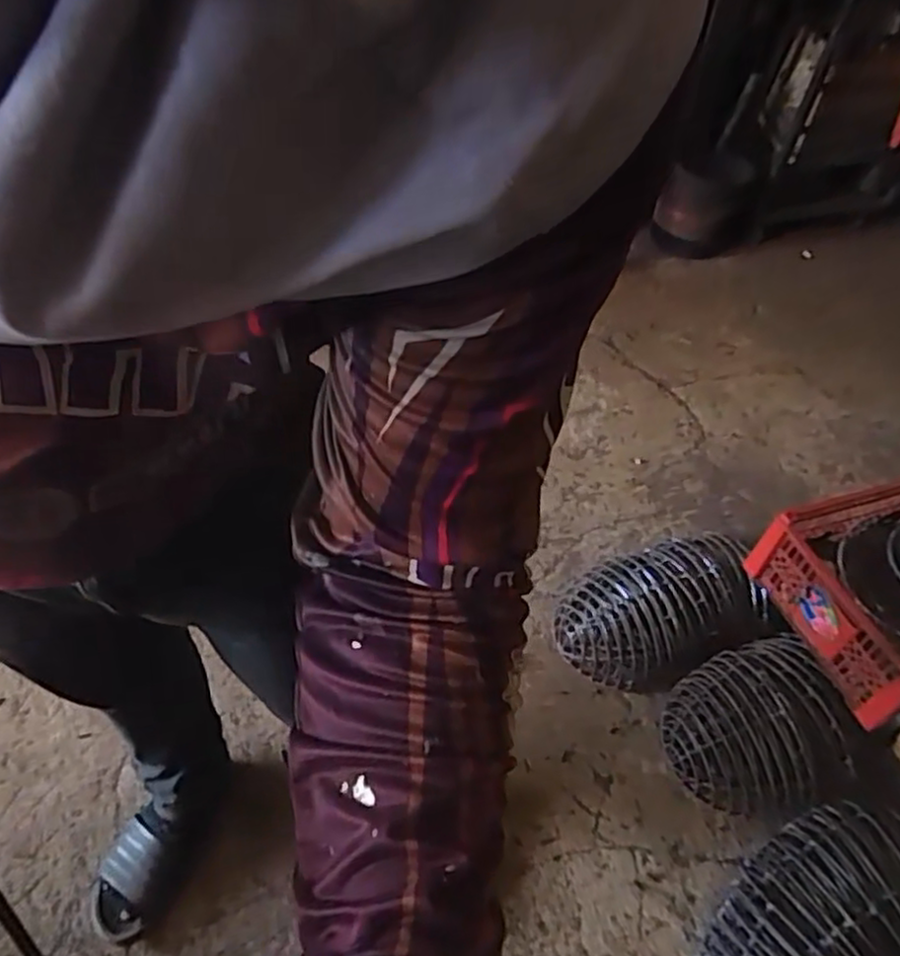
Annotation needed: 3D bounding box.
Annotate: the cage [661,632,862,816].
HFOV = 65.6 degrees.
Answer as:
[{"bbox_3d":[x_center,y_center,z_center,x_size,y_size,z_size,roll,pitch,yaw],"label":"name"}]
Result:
[{"bbox_3d":[0.478,0.392,1.103,0.246,0.161,0.249,3,51,-3],"label":"cage"}]

